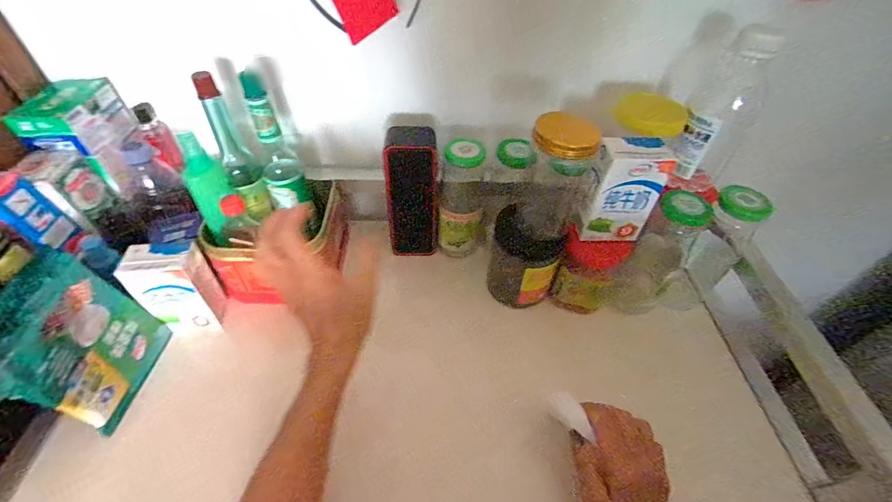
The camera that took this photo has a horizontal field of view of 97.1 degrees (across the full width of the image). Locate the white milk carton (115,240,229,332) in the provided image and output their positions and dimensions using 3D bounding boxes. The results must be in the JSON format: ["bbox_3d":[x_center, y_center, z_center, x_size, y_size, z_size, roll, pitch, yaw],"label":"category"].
[{"bbox_3d":[-0.302,0.042,0.446,0.067,0.108,0.050,-4,48,-7],"label":"white milk carton"}]

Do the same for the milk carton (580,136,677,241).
[{"bbox_3d":[0.183,-0.062,0.415,0.069,0.105,0.041,0,48,-3],"label":"milk carton"}]

